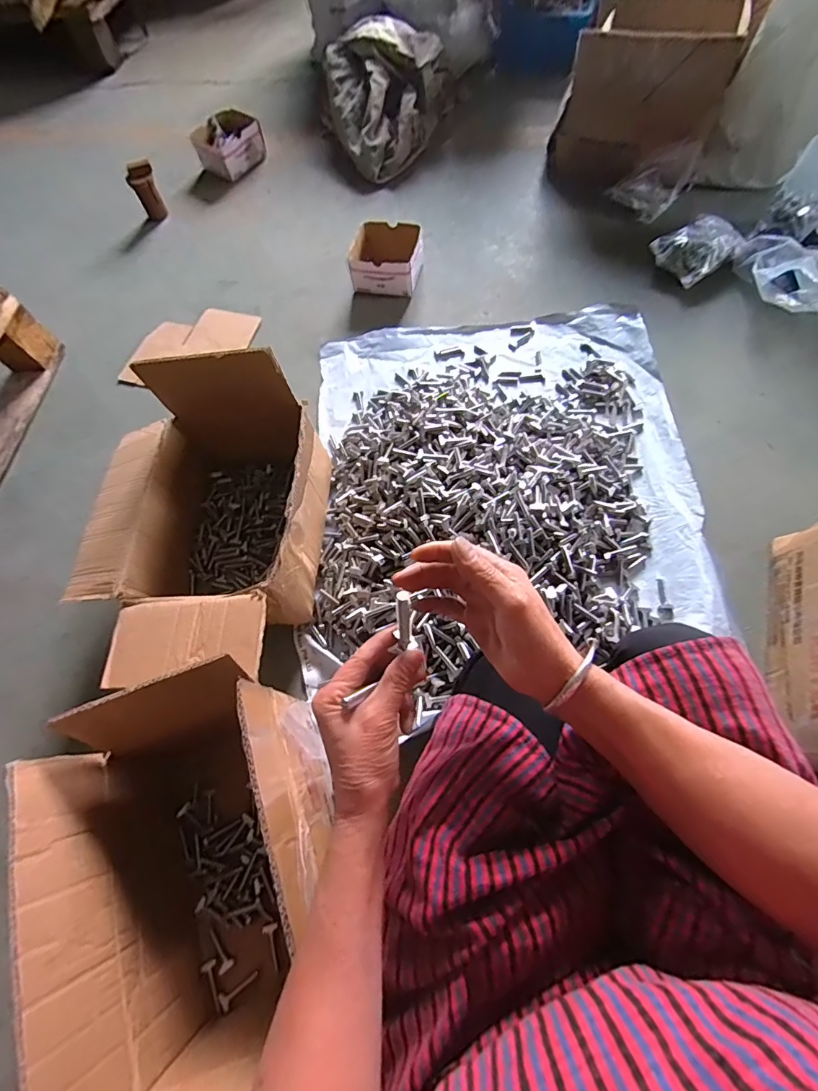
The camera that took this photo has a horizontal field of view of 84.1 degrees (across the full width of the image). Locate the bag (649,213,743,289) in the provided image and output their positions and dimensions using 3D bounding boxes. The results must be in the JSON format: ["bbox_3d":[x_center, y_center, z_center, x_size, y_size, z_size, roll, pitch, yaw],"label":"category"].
[{"bbox_3d":[0.642,-0.666,1.021,0.164,0.061,0.138,-36,69,-13],"label":"bag"}]

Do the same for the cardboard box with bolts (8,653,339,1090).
[{"bbox_3d":[-0.227,0.371,0.534,0.244,0.263,0.386,-23,66,-6],"label":"cardboard box with bolts"}]

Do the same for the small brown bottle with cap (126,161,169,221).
[{"bbox_3d":[-0.704,-0.954,1.225,0.072,0.120,0.054,-27,67,-8],"label":"small brown bottle with cap"}]

